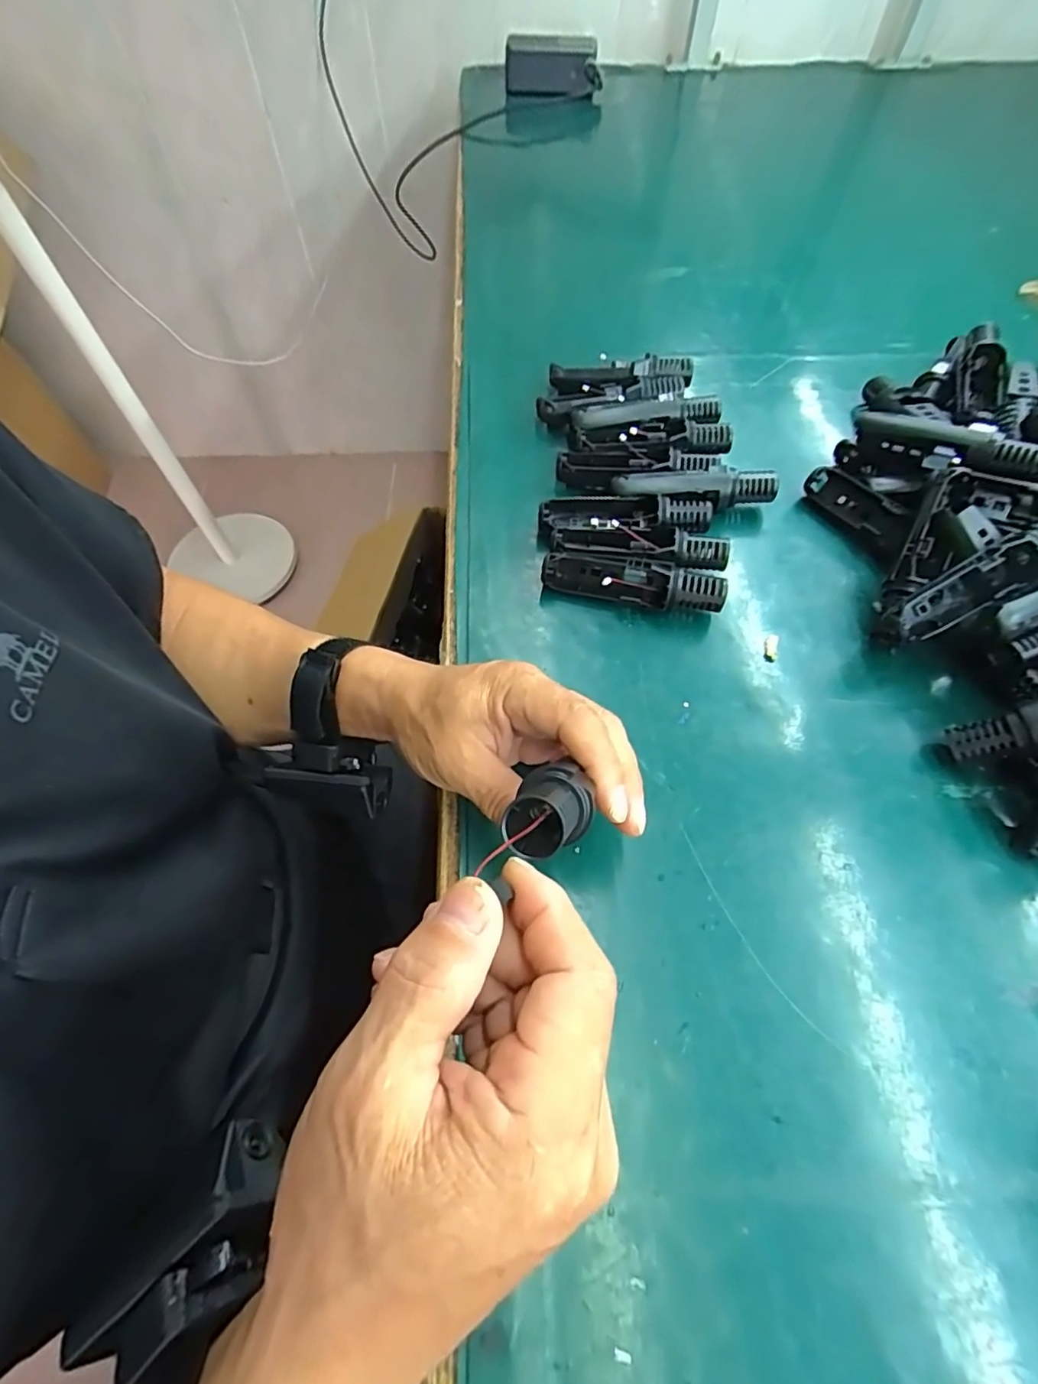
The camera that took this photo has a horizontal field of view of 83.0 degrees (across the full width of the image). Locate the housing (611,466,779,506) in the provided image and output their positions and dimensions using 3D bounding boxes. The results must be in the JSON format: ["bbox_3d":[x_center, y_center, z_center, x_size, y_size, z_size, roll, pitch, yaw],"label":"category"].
[{"bbox_3d":[0.131,-0.150,0.438,0.120,0.019,0.026,1,61,1],"label":"housing"}]

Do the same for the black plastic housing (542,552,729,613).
[{"bbox_3d":[0.076,-0.072,0.396,0.118,0.032,0.026,13,62,7],"label":"black plastic housing"}]

